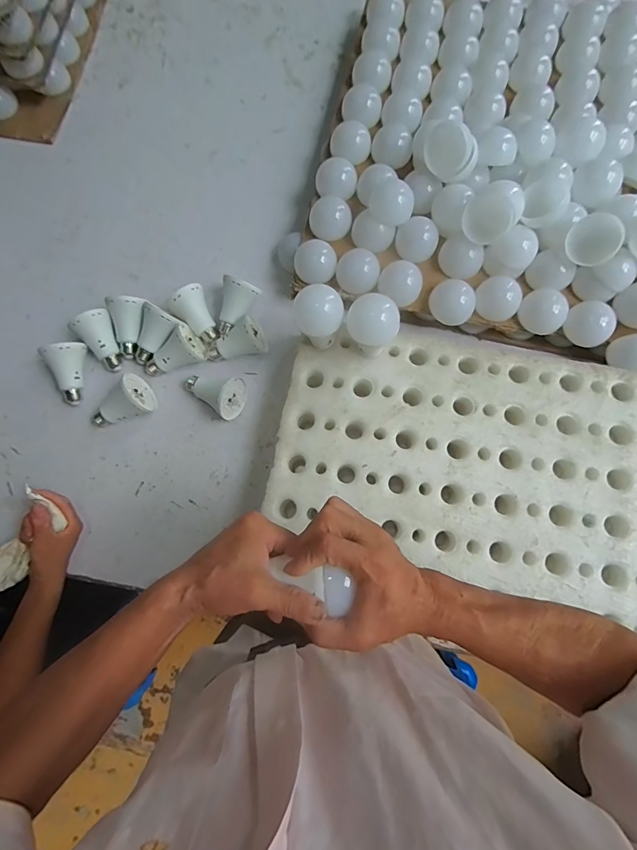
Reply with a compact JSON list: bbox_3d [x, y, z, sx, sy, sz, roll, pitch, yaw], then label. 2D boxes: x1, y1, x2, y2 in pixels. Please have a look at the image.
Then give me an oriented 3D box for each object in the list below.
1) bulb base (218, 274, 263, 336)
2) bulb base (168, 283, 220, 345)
[{"bbox_3d":[-0.128,-0.182,0.648,0.054,0.052,0.091,14,78,4],"label":"bulb base"},{"bbox_3d":[-0.181,-0.169,0.648,0.062,0.068,0.081,-41,80,-8],"label":"bulb base"}]

